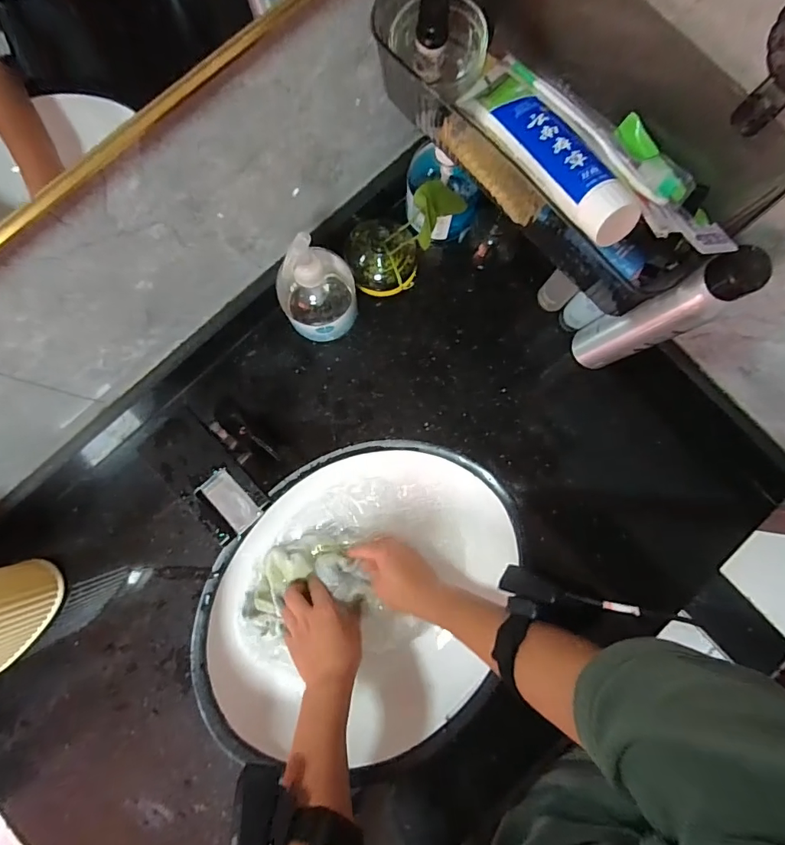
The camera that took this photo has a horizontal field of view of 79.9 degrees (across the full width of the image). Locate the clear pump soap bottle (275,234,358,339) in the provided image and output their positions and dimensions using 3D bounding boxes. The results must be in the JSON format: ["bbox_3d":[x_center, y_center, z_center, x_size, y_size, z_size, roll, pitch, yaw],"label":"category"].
[{"bbox_3d":[-0.076,-0.143,0.490,0.080,0.162,0.067,-43,85,-5],"label":"clear pump soap bottle"}]

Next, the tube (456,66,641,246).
[{"bbox_3d":[0.109,-0.207,0.349,0.042,0.030,0.198,-22,62,-3],"label":"tube"}]

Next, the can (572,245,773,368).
[{"bbox_3d":[0.248,-0.100,0.449,0.048,0.227,0.053,-30,84,-4],"label":"can"}]

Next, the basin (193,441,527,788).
[{"bbox_3d":[-0.039,0.208,0.591,0.337,0.113,0.372,15,83,1],"label":"basin"}]

